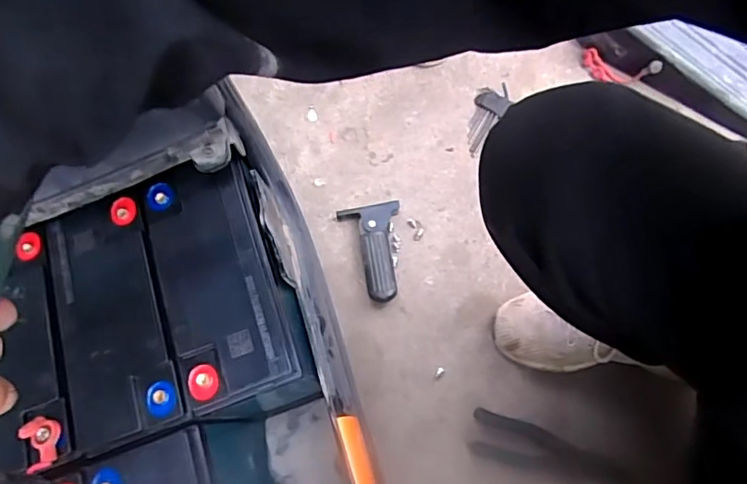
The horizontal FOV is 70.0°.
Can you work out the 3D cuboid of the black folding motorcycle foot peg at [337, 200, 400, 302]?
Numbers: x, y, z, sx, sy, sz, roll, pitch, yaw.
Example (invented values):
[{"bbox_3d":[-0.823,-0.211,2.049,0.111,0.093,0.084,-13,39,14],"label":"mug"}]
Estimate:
[{"bbox_3d":[0.001,0.012,0.719,0.081,0.028,0.137,-6,66,-6],"label":"black folding motorcycle foot peg"}]

